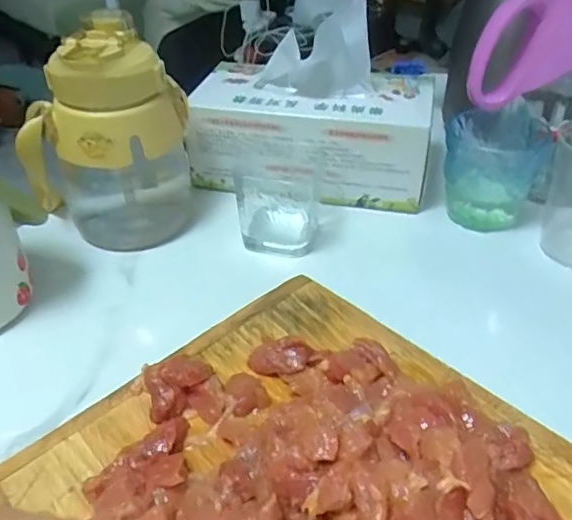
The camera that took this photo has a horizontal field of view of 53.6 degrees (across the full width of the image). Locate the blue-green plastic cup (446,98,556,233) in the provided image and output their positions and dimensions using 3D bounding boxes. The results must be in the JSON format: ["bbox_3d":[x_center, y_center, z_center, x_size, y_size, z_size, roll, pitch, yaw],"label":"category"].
[{"bbox_3d":[0.188,-0.083,0.519,0.082,0.091,0.085,7,39,11],"label":"blue-green plastic cup"}]

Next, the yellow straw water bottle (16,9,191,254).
[{"bbox_3d":[-0.155,-0.105,0.490,0.140,0.181,0.101,-15,40,-16],"label":"yellow straw water bottle"}]

